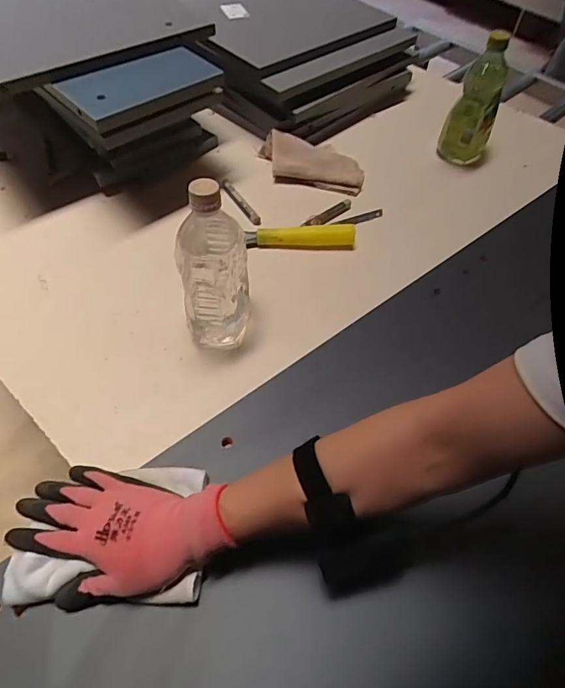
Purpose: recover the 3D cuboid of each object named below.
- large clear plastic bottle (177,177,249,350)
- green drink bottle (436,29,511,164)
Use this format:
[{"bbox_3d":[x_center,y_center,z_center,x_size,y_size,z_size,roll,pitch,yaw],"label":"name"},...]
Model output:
[{"bbox_3d":[-0.075,-0.087,0.517,0.071,0.195,0.090,-3,56,-4],"label":"large clear plastic bottle"},{"bbox_3d":[0.323,-0.401,0.775,0.081,0.183,0.079,22,57,13],"label":"green drink bottle"}]

